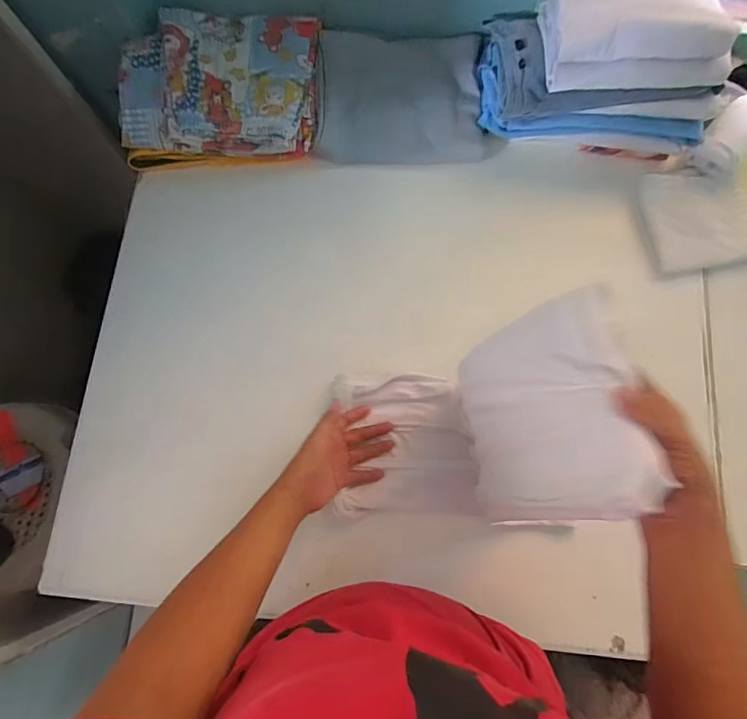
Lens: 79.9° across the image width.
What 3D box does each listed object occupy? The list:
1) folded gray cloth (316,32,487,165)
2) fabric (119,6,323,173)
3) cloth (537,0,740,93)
[{"bbox_3d":[0.039,-0.373,0.642,0.228,0.052,0.173,4,78,2],"label":"folded gray cloth"},{"bbox_3d":[-0.208,-0.377,0.620,0.253,0.066,0.224,2,77,2],"label":"fabric"},{"bbox_3d":[0.315,-0.402,0.535,0.196,0.071,0.124,3,77,2],"label":"cloth"}]

